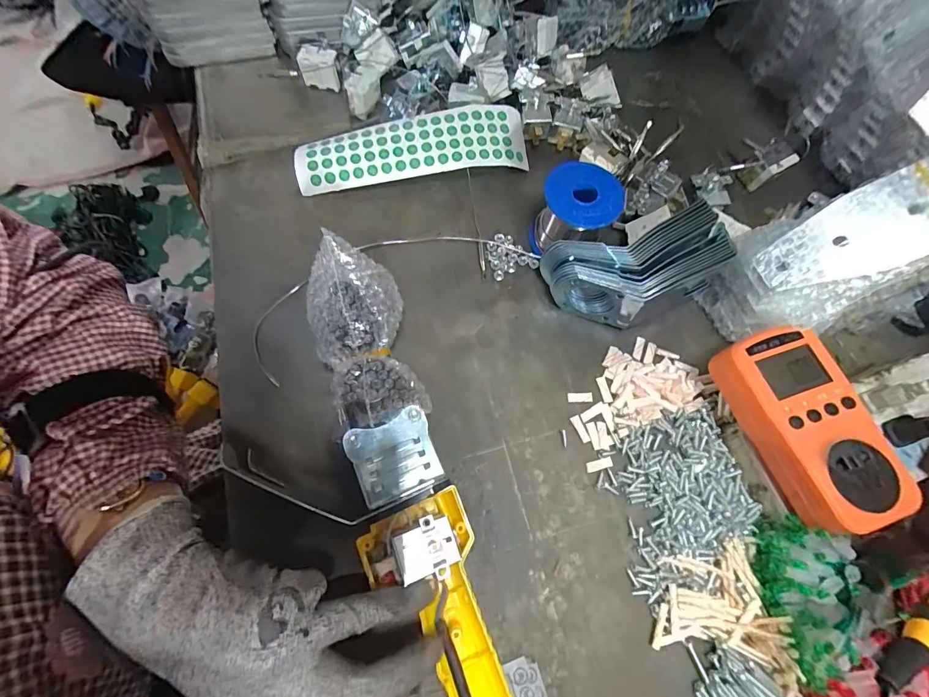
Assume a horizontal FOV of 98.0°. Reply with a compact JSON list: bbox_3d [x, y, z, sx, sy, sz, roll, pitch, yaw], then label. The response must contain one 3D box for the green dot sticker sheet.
[{"bbox_3d":[-0.049,-0.188,0.379,0.217,0.026,0.058,-13,71,-7],"label":"green dot sticker sheet"}]

